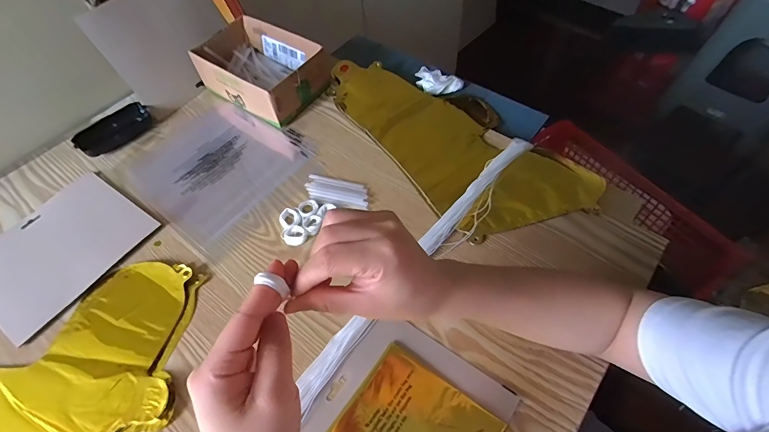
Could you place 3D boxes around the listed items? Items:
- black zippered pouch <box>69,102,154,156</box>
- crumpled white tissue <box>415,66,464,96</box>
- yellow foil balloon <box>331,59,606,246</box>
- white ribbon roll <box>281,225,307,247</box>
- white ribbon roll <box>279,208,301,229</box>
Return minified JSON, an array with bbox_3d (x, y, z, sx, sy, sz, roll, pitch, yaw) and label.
[{"bbox_3d":[-0.413,-0.132,0.598,0.055,0.029,0.106,27,62,20],"label":"black zippered pouch"},{"bbox_3d":[0.081,-0.226,0.653,0.083,0.023,0.060,33,64,23],"label":"crumpled white tissue"},{"bbox_3d":[0.090,-0.128,0.573,0.197,0.013,0.411,-33,60,-17],"label":"yellow foil balloon"},{"bbox_3d":[-0.112,0.025,0.486,0.029,0.009,0.024,-24,58,-12],"label":"white ribbon roll"},{"bbox_3d":[-0.121,0.004,0.500,0.026,0.010,0.030,-25,58,-13],"label":"white ribbon roll"}]

